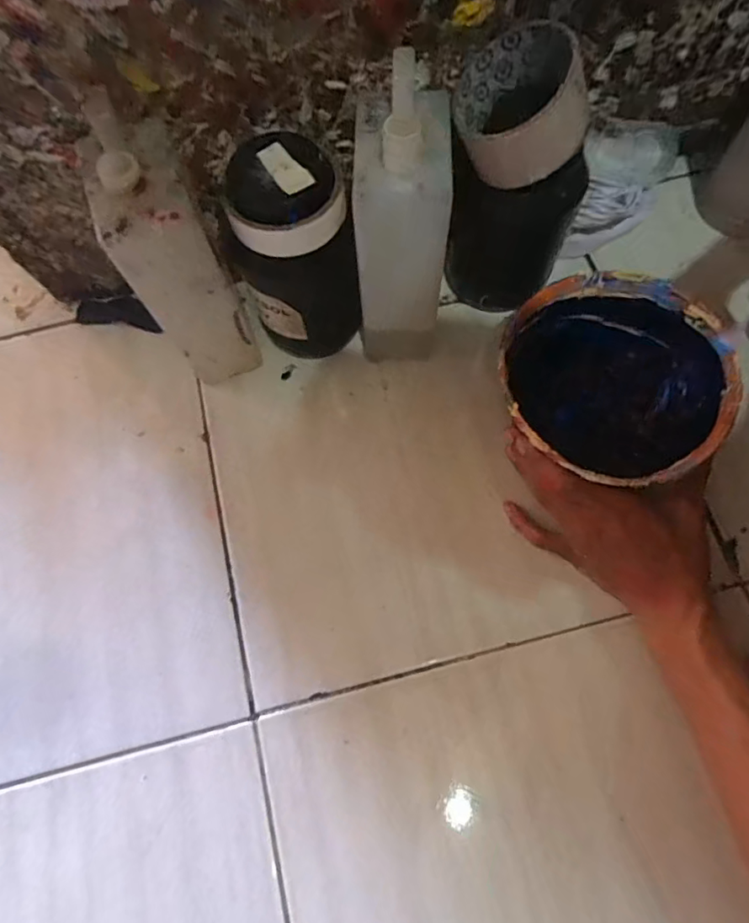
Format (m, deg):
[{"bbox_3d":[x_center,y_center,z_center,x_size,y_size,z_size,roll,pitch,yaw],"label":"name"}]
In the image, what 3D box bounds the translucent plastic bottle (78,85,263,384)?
[{"bbox_3d":[-0.150,-0.153,0.407,0.069,0.218,0.106,-25,73,-6],"label":"translucent plastic bottle"}]

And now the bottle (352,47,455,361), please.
[{"bbox_3d":[0.021,-0.165,0.407,0.062,0.211,0.097,3,71,4],"label":"bottle"}]

